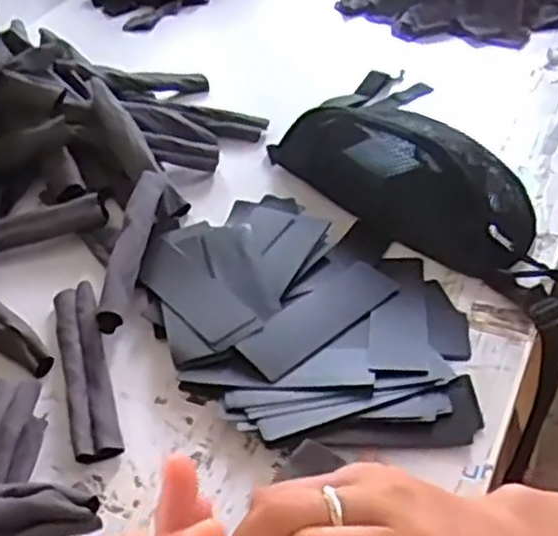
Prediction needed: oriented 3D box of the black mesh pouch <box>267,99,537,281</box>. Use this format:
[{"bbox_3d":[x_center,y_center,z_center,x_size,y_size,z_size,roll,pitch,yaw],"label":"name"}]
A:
[{"bbox_3d":[0.131,-0.113,0.735,0.151,0.068,0.294,-35,48,-29],"label":"black mesh pouch"}]

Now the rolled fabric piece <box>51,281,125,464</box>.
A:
[{"bbox_3d":[-0.158,0.078,0.603,0.040,0.015,0.182,-15,41,-10],"label":"rolled fabric piece"}]

